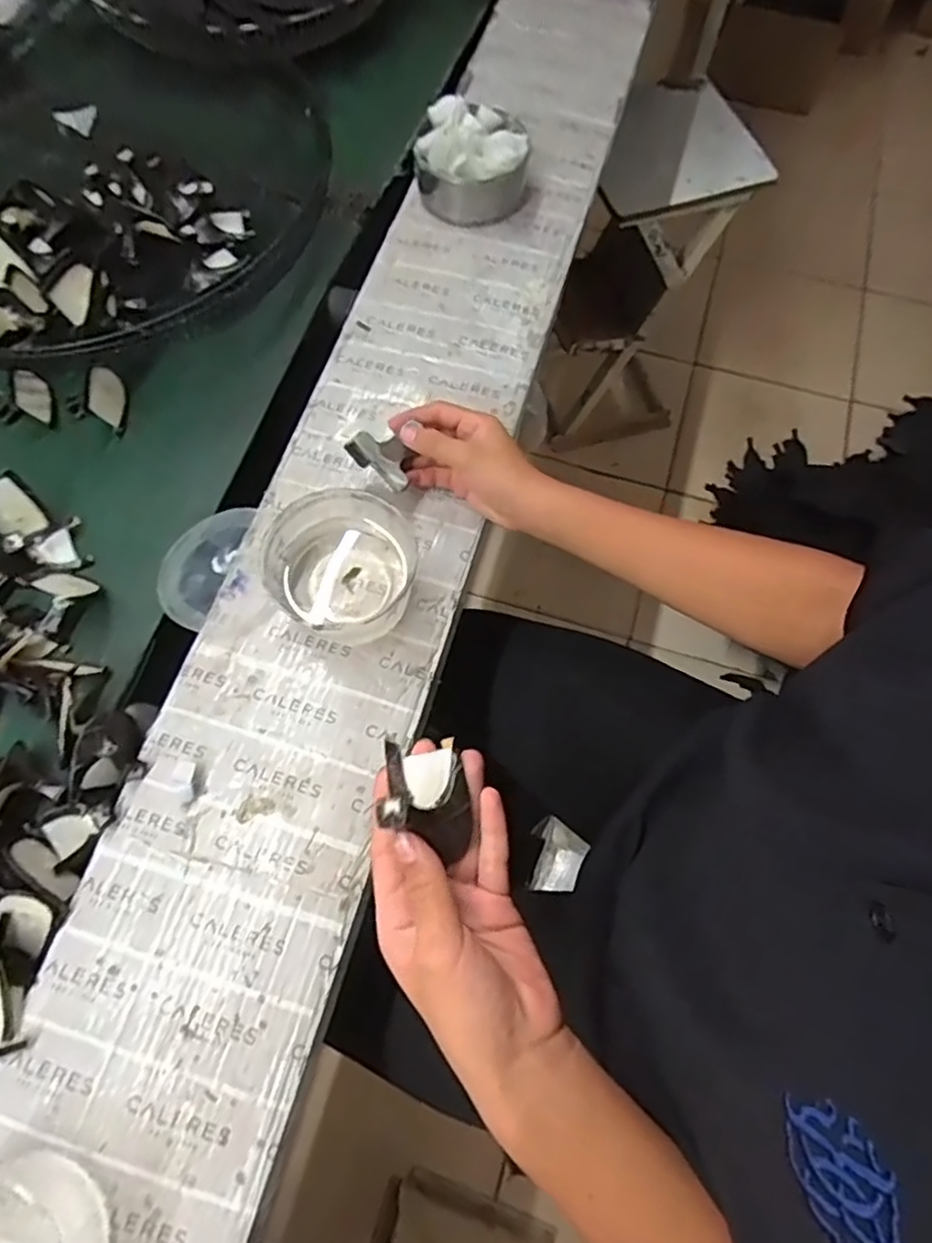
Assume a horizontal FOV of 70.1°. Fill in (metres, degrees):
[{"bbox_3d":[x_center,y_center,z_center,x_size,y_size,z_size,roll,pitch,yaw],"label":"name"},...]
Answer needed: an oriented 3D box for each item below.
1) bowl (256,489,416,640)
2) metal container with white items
[{"bbox_3d":[-0.099,-0.043,0.535,0.107,0.063,0.105,0,68,-1],"label":"bowl"},{"bbox_3d":[0.006,-0.482,0.699,0.117,0.075,0.115,-2,69,-2],"label":"metal container with white items"}]

